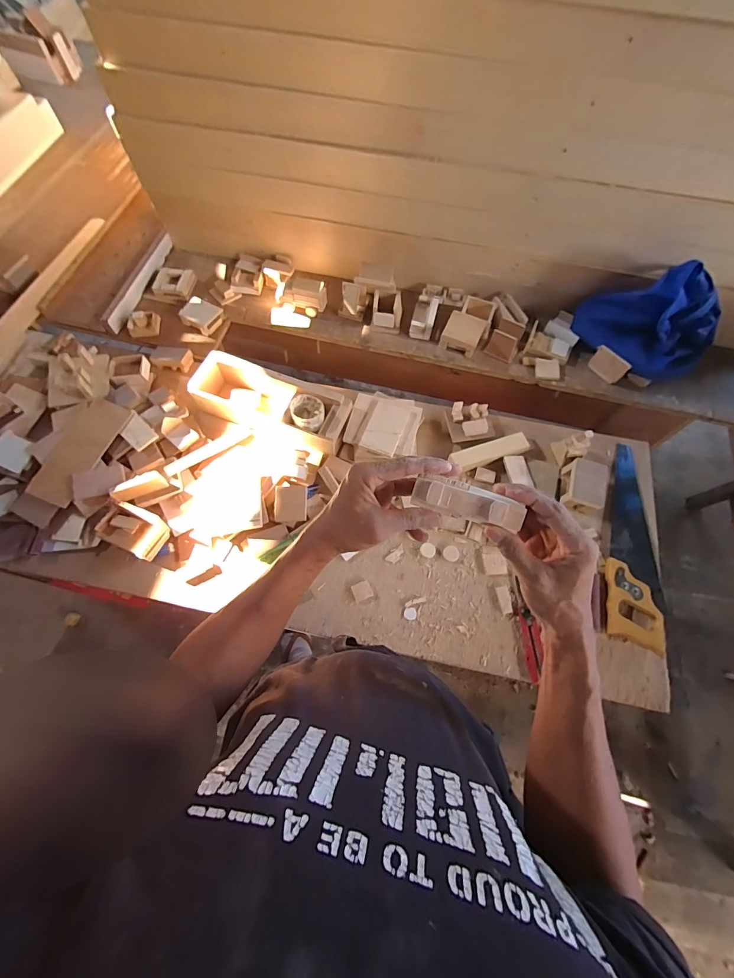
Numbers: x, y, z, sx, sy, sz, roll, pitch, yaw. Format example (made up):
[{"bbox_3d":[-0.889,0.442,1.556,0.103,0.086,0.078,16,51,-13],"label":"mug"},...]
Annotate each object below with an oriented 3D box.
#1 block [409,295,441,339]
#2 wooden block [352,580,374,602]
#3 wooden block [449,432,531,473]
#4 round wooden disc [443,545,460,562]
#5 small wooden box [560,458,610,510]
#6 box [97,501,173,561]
[{"bbox_3d":[0.137,-0.416,0.930,0.054,0.040,0.109,13,67,5],"label":"block"},{"bbox_3d":[-0.009,0.188,0.716,0.034,0.004,0.031,-22,69,-10],"label":"wooden block"},{"bbox_3d":[0.257,-0.078,0.815,0.164,0.022,0.045,-18,68,-8],"label":"wooden block"},{"bbox_3d":[0.162,0.123,0.744,0.030,0.004,0.030,0,67,0],"label":"round wooden disc"},{"bbox_3d":[0.432,-0.005,0.771,0.069,0.064,0.099,15,67,6],"label":"small wooden box"},{"bbox_3d":[-0.438,0.074,0.722,0.123,0.055,0.077,22,68,9],"label":"box"}]

